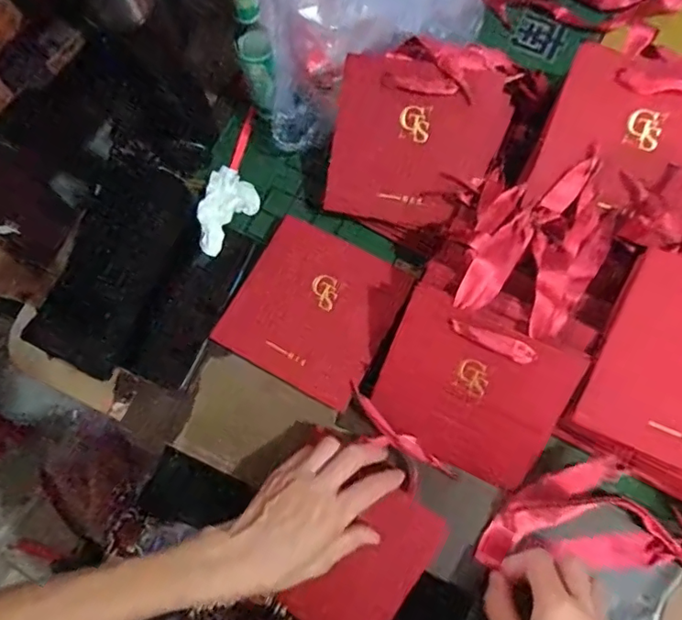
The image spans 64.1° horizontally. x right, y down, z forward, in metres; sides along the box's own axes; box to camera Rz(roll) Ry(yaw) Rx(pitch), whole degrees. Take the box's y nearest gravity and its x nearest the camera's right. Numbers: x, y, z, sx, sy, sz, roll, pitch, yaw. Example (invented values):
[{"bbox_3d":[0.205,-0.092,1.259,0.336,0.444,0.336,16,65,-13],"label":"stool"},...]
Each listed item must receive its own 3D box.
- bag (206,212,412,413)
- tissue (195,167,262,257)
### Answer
[{"bbox_3d":[-0.025,-0.001,0.499,0.136,0.024,0.136,27,75,11],"label":"bag"},{"bbox_3d":[-0.116,-0.096,0.539,0.044,0.032,0.087,22,74,9],"label":"tissue"}]

